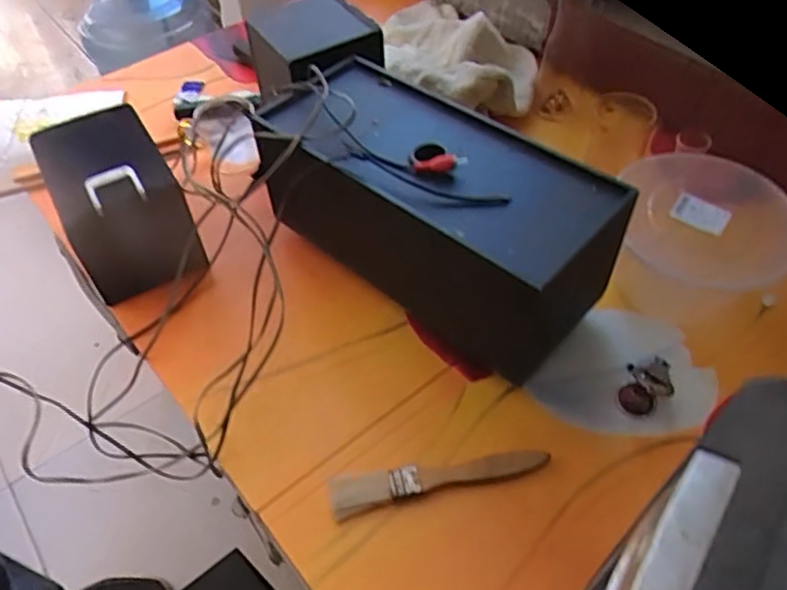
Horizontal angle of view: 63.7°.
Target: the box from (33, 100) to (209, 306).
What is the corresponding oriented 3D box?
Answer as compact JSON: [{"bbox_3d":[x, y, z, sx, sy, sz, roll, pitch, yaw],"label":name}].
[{"bbox_3d":[-0.241,-0.080,0.559,0.096,0.096,0.156,-25,54,-17],"label":"box"}]

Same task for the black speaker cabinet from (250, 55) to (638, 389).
[{"bbox_3d":[0.026,-0.064,0.507,0.278,0.138,0.130,32,59,25],"label":"black speaker cabinet"}]

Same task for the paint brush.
[{"bbox_3d":[0.030,0.123,0.439,0.149,0.013,0.027,-12,51,-7],"label":"paint brush"}]

